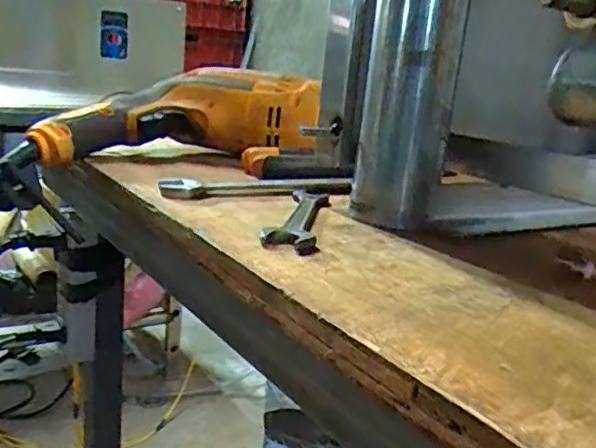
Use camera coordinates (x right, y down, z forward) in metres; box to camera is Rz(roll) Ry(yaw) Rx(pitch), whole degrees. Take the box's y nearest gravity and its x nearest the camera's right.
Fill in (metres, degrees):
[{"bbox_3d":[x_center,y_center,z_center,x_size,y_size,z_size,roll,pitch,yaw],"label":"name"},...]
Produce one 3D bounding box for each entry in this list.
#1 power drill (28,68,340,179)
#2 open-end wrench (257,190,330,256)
[{"bbox_3d":[-0.083,-0.088,0.513,0.227,0.071,0.178,7,15,6],"label":"power drill"},{"bbox_3d":[0.001,-0.005,0.359,0.029,0.006,0.120,7,15,4],"label":"open-end wrench"}]

